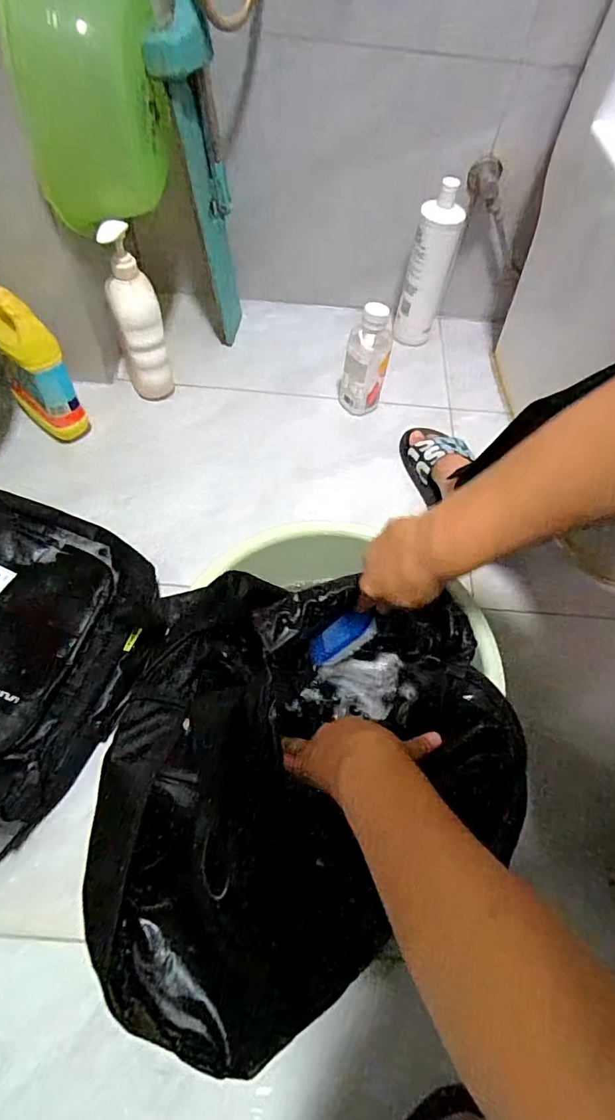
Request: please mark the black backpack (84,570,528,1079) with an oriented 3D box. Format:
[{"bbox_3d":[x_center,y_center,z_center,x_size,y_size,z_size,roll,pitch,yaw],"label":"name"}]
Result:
[{"bbox_3d":[-0.004,0.212,0.472,0.333,0.146,0.403,8,59,1],"label":"black backpack"}]

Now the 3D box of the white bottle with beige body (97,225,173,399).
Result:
[{"bbox_3d":[-0.264,-0.374,0.777,0.075,0.267,0.073,-15,62,-12],"label":"white bottle with beige body"}]

